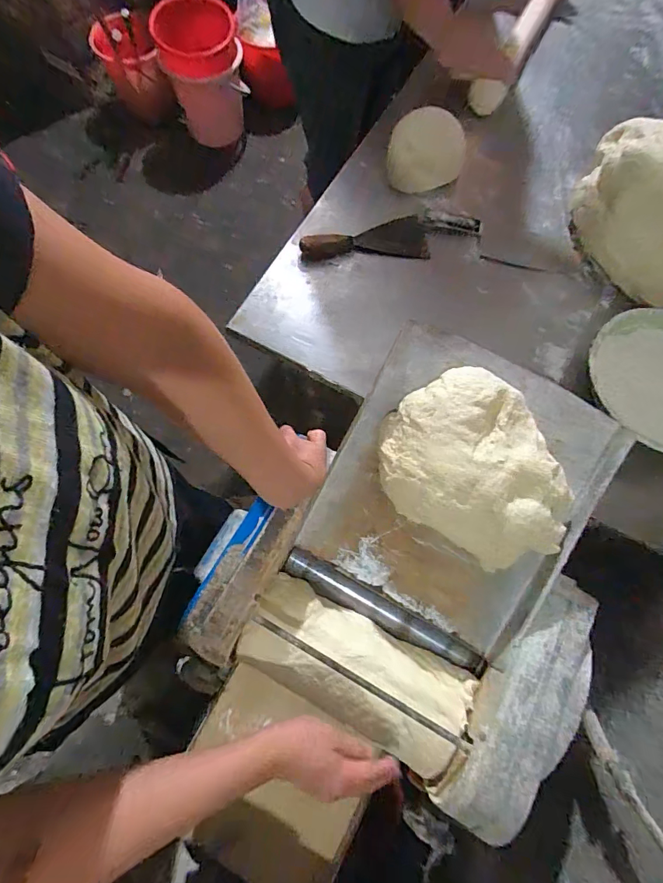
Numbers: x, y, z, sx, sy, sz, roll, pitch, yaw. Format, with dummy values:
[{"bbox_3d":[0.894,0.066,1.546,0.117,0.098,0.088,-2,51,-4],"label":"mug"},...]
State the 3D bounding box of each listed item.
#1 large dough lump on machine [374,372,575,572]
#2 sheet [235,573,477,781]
[{"bbox_3d":[0.162,0.041,0.516,0.177,0.093,0.225,-22,72,-9],"label":"large dough lump on machine"},{"bbox_3d":[0.028,0.290,0.536,0.281,0.058,0.126,27,72,8],"label":"sheet"}]

